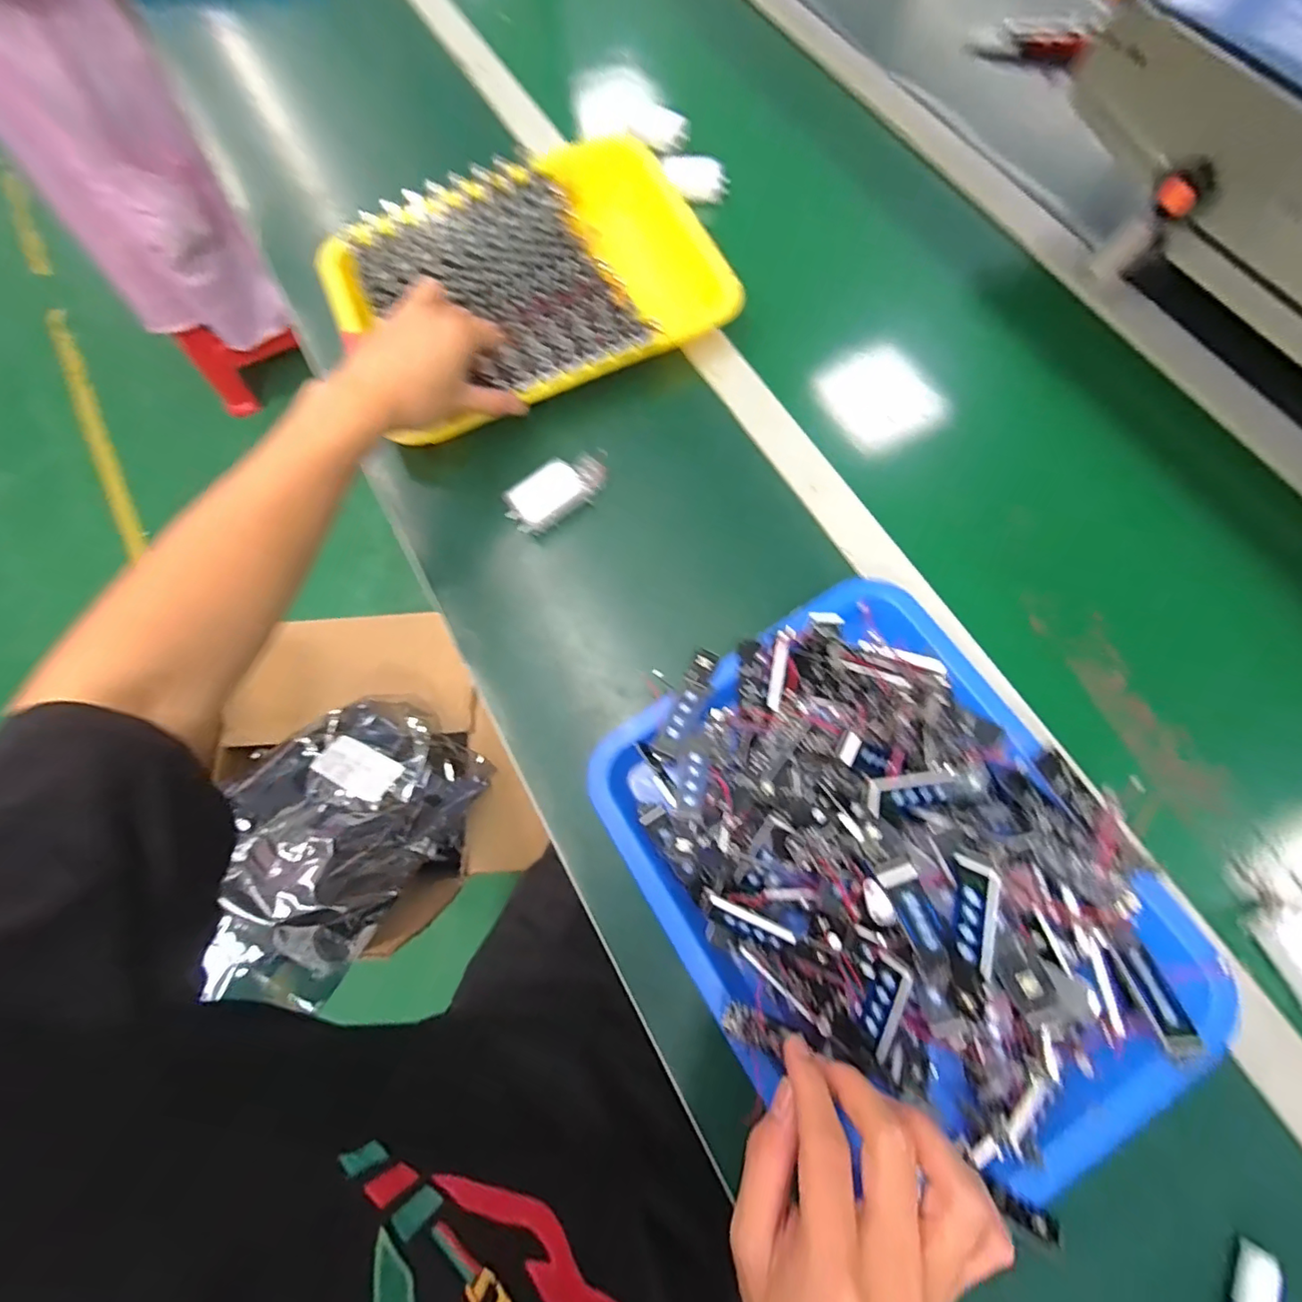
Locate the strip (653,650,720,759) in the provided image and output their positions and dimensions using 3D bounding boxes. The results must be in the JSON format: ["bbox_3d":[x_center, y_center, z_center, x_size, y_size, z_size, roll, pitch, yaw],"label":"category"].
[{"bbox_3d":[0.025,0.034,0.379,0.019,0.009,0.076,22,75,9],"label":"strip"}]

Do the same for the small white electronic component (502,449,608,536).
[{"bbox_3d":[-0.074,-0.132,0.459,0.090,0.018,0.040,-36,75,-9],"label":"small white electronic component"}]

